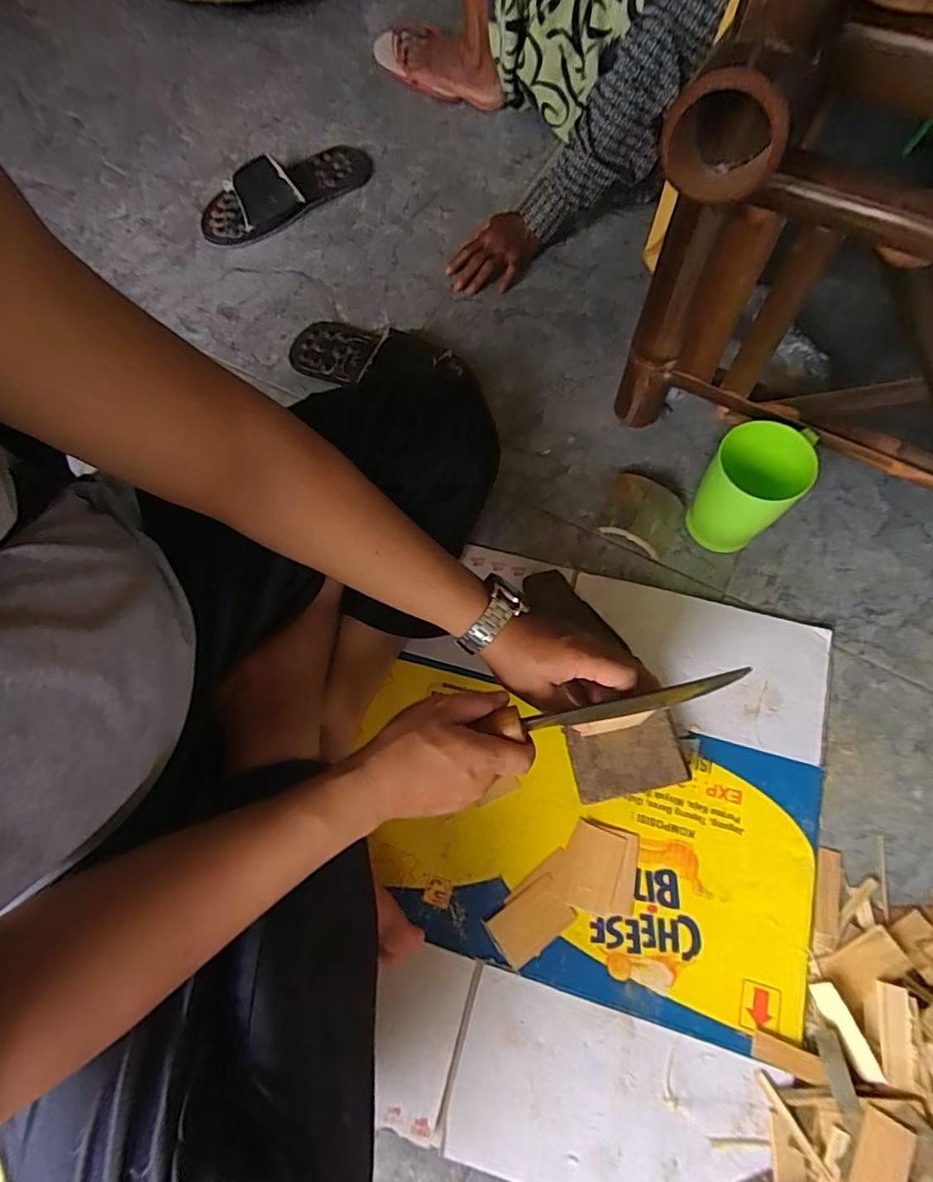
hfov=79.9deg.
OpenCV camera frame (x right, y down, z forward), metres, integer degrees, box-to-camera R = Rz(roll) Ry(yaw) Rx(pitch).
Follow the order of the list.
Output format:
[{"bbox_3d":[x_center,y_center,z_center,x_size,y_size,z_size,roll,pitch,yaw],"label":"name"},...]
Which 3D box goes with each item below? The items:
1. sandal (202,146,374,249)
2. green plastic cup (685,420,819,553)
[{"bbox_3d":[-0.271,-0.610,0.846,0.281,0.050,0.114,-24,70,-6],"label":"sandal"},{"bbox_3d":[0.293,-0.109,0.583,0.087,0.131,0.106,39,76,15],"label":"green plastic cup"}]

